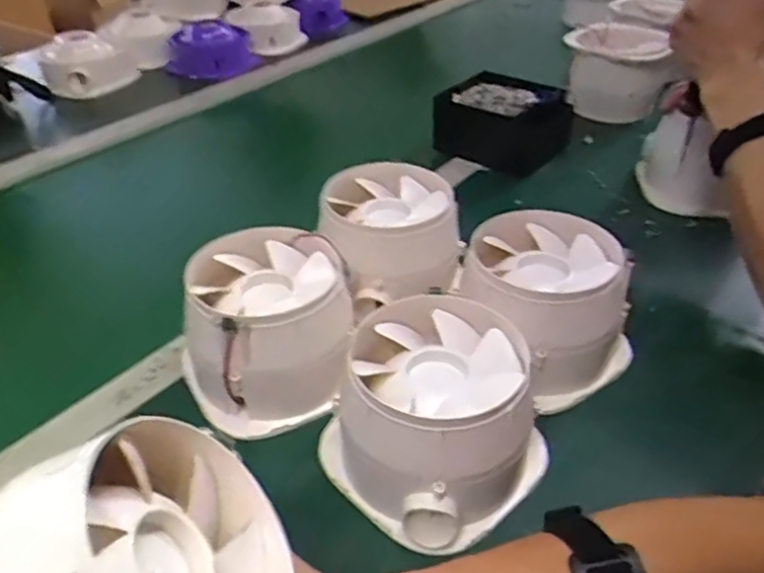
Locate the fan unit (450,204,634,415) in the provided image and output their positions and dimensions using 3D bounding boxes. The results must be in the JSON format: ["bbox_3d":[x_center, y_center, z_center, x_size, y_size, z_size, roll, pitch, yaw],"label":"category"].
[{"bbox_3d":[0.129,0.014,0.549,0.122,0.098,0.137,-28,45,-33],"label":"fan unit"}]

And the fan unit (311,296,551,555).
[{"bbox_3d":[0.034,0.084,0.451,0.128,0.097,0.133,-30,46,-34],"label":"fan unit"}]

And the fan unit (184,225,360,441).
[{"bbox_3d":[-0.086,0.030,0.515,0.128,0.093,0.131,-8,37,-10],"label":"fan unit"}]

